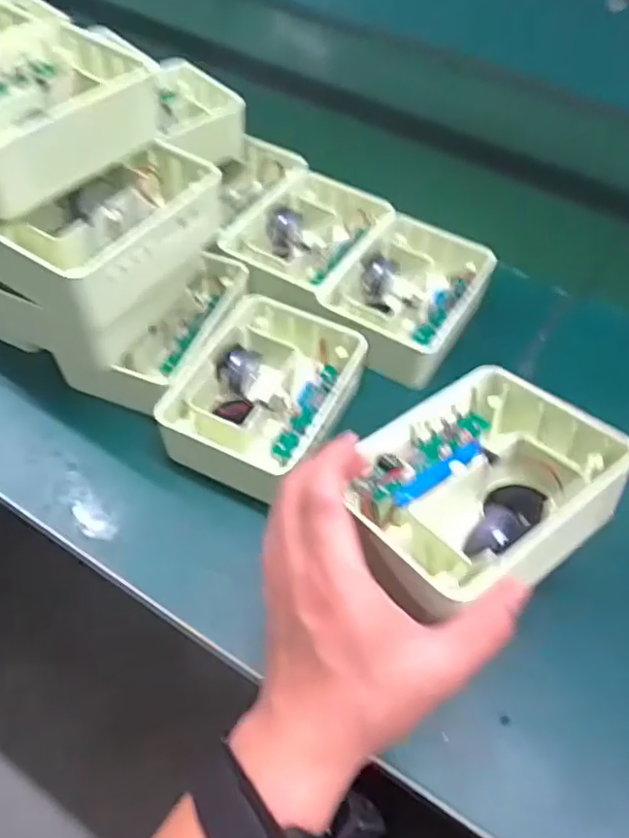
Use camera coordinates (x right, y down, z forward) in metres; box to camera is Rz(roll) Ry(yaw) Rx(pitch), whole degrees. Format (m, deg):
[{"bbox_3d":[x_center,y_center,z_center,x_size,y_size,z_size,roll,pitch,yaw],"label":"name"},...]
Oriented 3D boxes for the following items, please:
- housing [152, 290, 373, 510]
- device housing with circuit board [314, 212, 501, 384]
[{"bbox_3d":[-0.039,-0.019,0.472,0.111,0.041,0.151,24,55,12],"label":"housing"},{"bbox_3d":[0.080,-0.105,0.544,0.111,0.045,0.150,31,57,17],"label":"device housing with circuit board"}]

